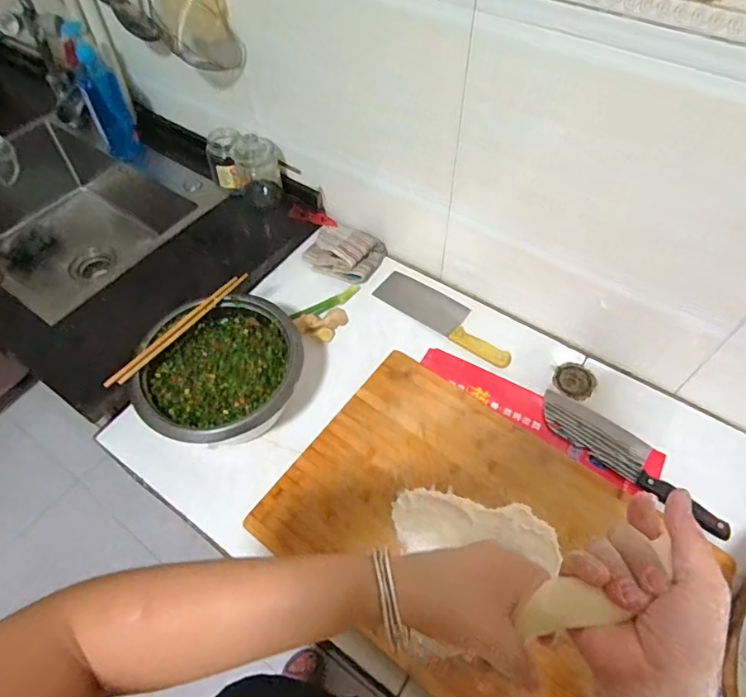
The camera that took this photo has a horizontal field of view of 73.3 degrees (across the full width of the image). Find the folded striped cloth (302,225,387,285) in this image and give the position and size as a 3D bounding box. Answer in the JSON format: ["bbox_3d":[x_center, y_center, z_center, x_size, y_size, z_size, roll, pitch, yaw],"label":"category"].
[{"bbox_3d":[-0.062,-0.195,1.005,0.153,0.055,0.108,26,61,18],"label":"folded striped cloth"}]

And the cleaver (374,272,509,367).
[{"bbox_3d":[0.138,-0.066,0.937,0.287,0.022,0.093,34,63,22],"label":"cleaver"}]

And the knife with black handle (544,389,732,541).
[{"bbox_3d":[0.395,0.164,0.766,0.296,0.016,0.077,38,65,24],"label":"knife with black handle"}]

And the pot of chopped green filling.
[{"bbox_3d":[-0.237,0.049,0.812,0.248,0.116,0.233,-1,56,1],"label":"pot of chopped green filling"}]

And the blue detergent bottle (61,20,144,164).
[{"bbox_3d":[-0.577,-0.541,1.074,0.074,0.264,0.047,-22,32,-13],"label":"blue detergent bottle"}]

